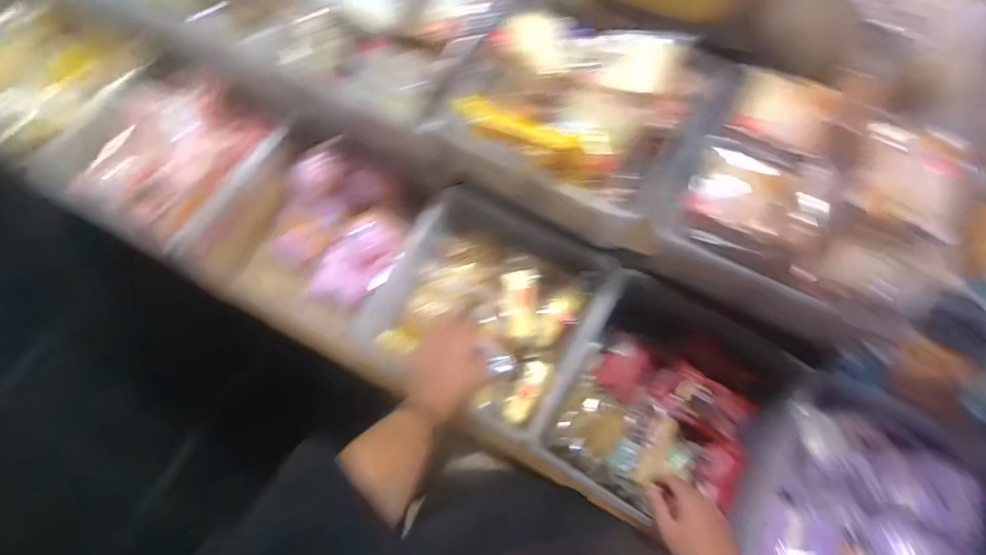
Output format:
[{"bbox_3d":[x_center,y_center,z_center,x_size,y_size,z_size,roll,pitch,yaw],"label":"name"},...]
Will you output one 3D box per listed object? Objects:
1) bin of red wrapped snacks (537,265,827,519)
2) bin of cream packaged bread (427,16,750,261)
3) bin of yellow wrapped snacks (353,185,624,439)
[{"bbox_3d":[0.252,0.184,0.752,0.279,0.106,0.305,30,72,11],"label":"bin of red wrapped snacks"},{"bbox_3d":[0.124,-0.262,0.688,0.350,0.093,0.295,26,71,10],"label":"bin of cream packaged bread"},{"bbox_3d":[-0.009,0.057,0.785,0.316,0.121,0.291,21,70,8],"label":"bin of yellow wrapped snacks"}]

